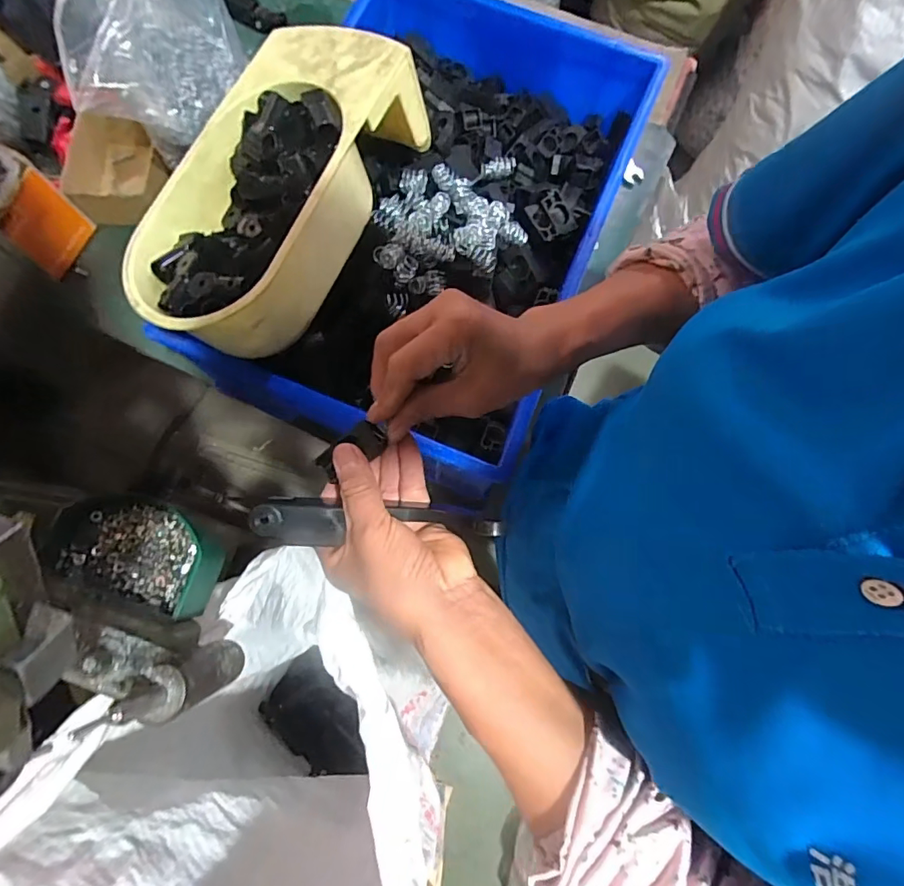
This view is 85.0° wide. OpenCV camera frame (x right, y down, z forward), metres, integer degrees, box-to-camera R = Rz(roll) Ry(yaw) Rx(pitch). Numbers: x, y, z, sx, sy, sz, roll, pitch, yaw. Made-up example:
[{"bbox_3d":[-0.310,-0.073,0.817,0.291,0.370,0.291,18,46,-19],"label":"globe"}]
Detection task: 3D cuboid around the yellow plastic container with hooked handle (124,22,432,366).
[{"bbox_3d":[-0.148,-0.206,0.406,0.139,0.088,0.282,28,76,5],"label":"yellow plastic container with hooked handle"}]

